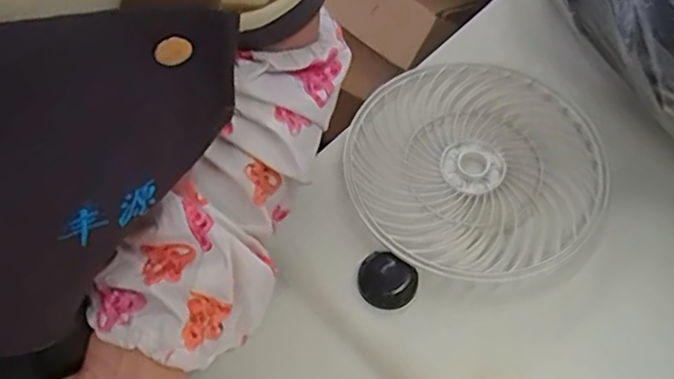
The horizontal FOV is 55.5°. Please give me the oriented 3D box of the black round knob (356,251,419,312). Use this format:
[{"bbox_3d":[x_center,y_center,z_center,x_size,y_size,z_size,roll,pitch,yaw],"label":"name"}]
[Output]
[{"bbox_3d":[0.032,0.062,0.427,0.040,0.015,0.034,31,67,19],"label":"black round knob"}]

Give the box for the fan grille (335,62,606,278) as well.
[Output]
[{"bbox_3d":[0.100,-0.015,0.462,0.182,0.017,0.168,-2,61,3],"label":"fan grille"}]

